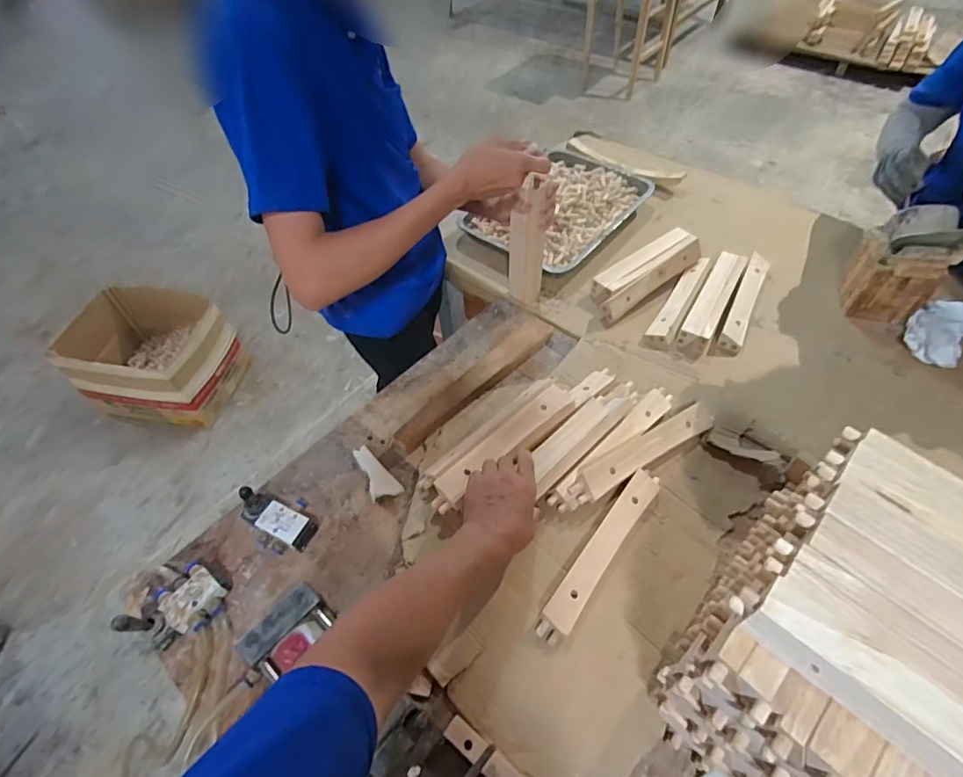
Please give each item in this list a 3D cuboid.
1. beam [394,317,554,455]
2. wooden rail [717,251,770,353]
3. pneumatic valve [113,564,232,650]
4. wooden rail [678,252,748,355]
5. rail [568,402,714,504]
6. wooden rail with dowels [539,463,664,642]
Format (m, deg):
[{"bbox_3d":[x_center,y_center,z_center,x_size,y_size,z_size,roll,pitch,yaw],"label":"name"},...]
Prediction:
[{"bbox_3d":[-0.010,-0.014,0.855,0.342,0.033,0.053,-38,60,-23],"label":"beam"},{"bbox_3d":[0.504,-0.167,0.955,0.041,0.029,0.259,23,57,20],"label":"wooden rail"},{"bbox_3d":[-0.388,0.261,0.632,0.090,0.076,0.106,35,61,26],"label":"pneumatic valve"},{"bbox_3d":[0.434,-0.166,0.941,0.053,0.035,0.267,25,58,20],"label":"wooden rail"},{"bbox_3d":[0.242,0.093,0.749,0.260,0.025,0.042,-24,81,-24],"label":"rail"},{"bbox_3d":[0.161,0.215,0.671,0.039,0.032,0.265,31,60,24],"label":"wooden rail with dowels"}]

